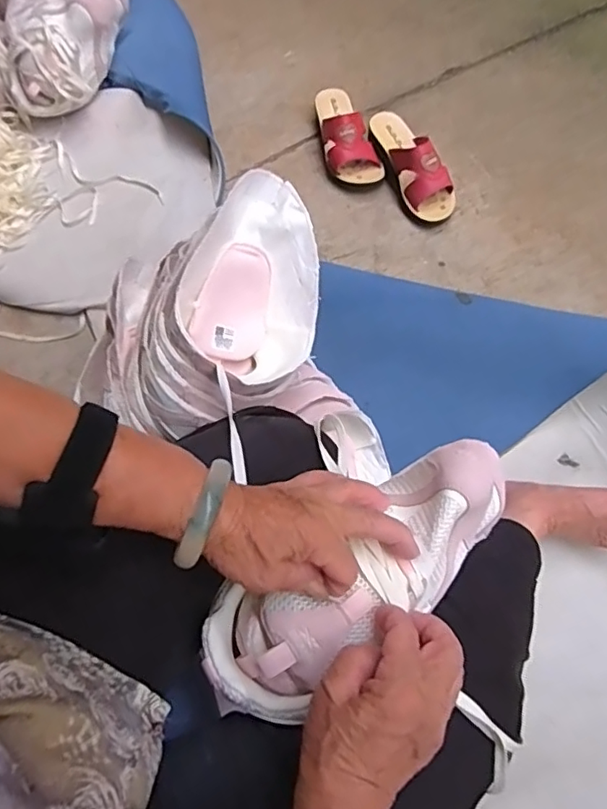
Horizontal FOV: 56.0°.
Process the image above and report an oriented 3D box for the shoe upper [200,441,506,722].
[{"bbox_3d":[0.041,0.120,0.406,0.245,0.069,0.087,-36,70,-7],"label":"shoe upper"}]

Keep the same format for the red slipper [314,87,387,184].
[{"bbox_3d":[0.077,-0.478,0.995,0.095,0.073,0.207,-8,67,-1],"label":"red slipper"}]

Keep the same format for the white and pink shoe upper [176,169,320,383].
[{"bbox_3d":[-0.050,-0.131,0.592,0.146,0.090,0.213,10,98,-16],"label":"white and pink shoe upper"}]

